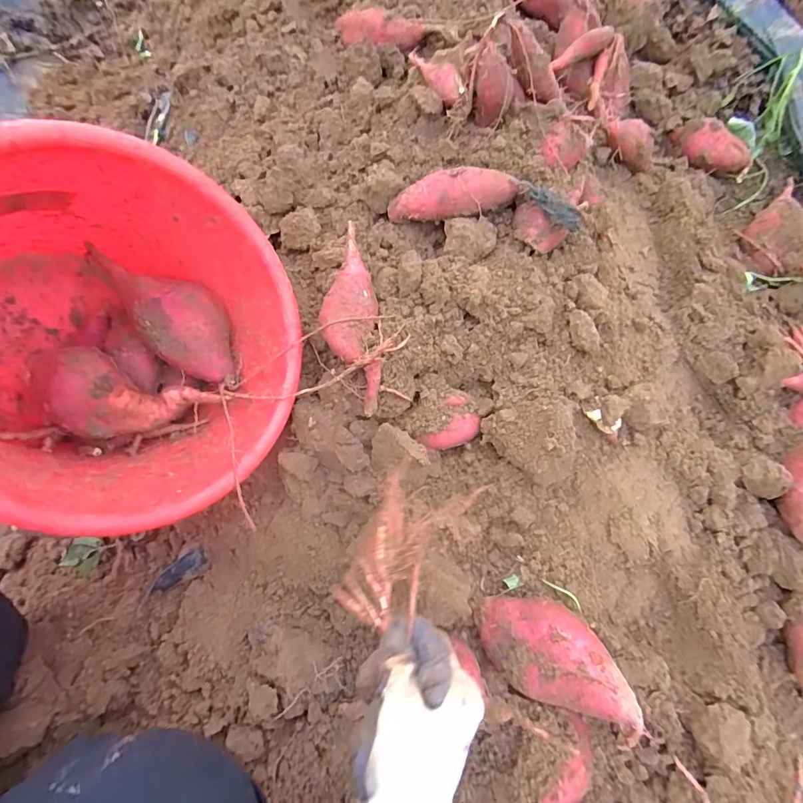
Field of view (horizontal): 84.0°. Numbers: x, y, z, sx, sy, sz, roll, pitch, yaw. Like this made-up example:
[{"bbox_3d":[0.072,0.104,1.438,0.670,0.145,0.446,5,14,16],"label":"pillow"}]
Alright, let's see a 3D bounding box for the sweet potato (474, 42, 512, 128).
[{"bbox_3d":[0.111,-0.381,0.544,0.048,0.071,0.046,10,72,6],"label":"sweet potato"}]

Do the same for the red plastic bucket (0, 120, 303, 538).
[{"bbox_3d":[-0.356,-0.062,0.510,0.371,0.316,0.343,3,70,41],"label":"red plastic bucket"}]

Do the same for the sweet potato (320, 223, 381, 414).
[{"bbox_3d":[-0.057,-0.090,0.507,0.060,0.047,0.202,-5,71,0],"label":"sweet potato"}]

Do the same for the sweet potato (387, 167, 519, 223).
[{"bbox_3d":[0.063,-0.252,0.557,0.154,0.054,0.047,-3,71,1],"label":"sweet potato"}]

